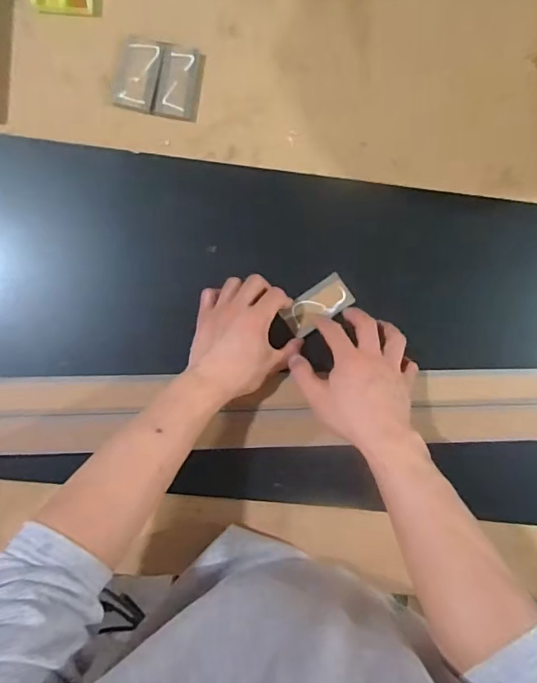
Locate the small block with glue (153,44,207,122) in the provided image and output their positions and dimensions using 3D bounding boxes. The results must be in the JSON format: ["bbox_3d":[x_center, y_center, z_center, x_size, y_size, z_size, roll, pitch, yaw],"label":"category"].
[{"bbox_3d":[-0.099,-0.290,0.515,0.048,0.007,0.079,8,88,-3],"label":"small block with glue"}]

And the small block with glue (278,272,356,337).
[{"bbox_3d":[0.055,-0.040,0.520,0.080,0.010,0.042,-36,91,-9],"label":"small block with glue"}]

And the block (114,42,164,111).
[{"bbox_3d":[-0.144,-0.297,0.509,0.041,0.013,0.073,11,88,-3],"label":"block"}]

